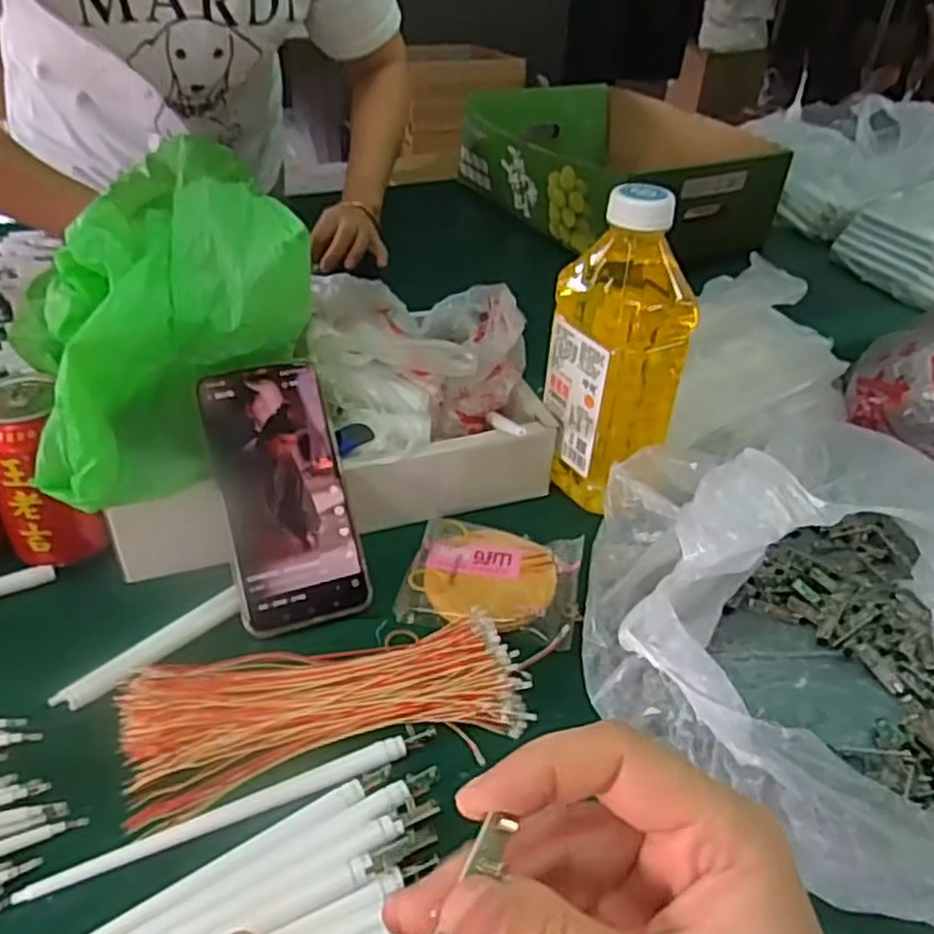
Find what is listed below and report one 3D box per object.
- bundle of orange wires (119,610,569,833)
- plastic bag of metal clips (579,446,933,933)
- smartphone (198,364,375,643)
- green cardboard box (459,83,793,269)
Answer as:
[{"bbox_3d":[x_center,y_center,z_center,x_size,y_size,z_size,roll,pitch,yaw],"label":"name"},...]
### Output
[{"bbox_3d":[-0.065,0.121,0.407,0.220,0.018,0.077,-6,39,-13],"label":"bundle of orange wires"},{"bbox_3d":[0.214,0.084,0.420,0.270,0.101,0.329,-15,42,-22],"label":"plastic bag of metal clips"},{"bbox_3d":[-0.111,0.016,0.468,0.075,0.007,0.160,-11,84,-19],"label":"smartphone"},{"bbox_3d":[0.195,-0.411,1.060,0.320,0.118,0.413,-17,42,-25],"label":"green cardboard box"}]

